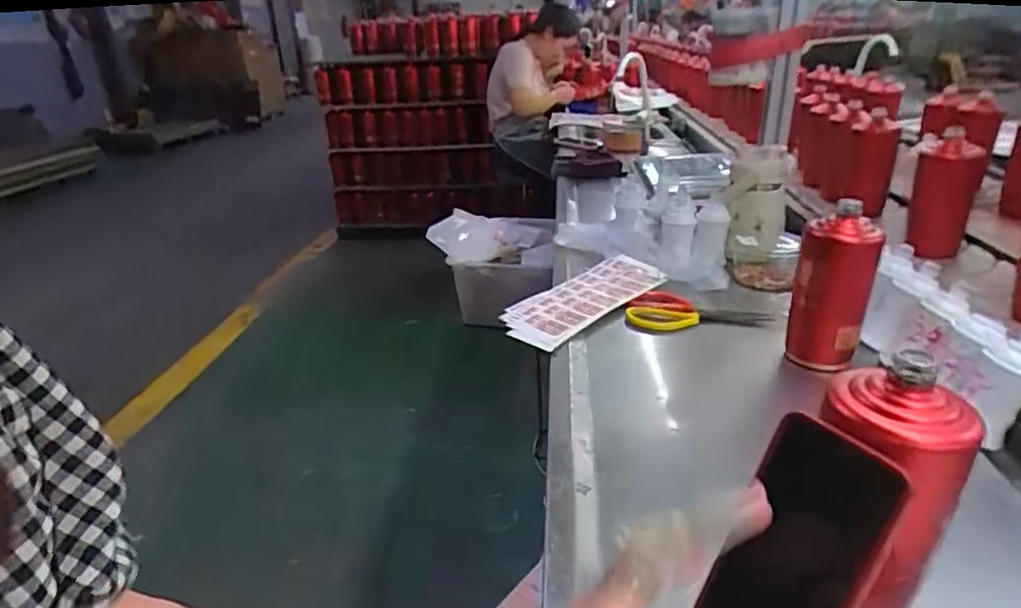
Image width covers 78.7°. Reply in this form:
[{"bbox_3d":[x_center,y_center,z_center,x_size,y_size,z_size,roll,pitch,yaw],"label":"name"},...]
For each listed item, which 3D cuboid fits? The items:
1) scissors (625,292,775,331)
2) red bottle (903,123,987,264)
[{"bbox_3d":[0.265,0.017,0.877,0.191,0.021,0.096,6,26,20],"label":"scissors"},{"bbox_3d":[0.682,-0.169,0.995,0.090,0.189,0.067,14,30,34],"label":"red bottle"}]

